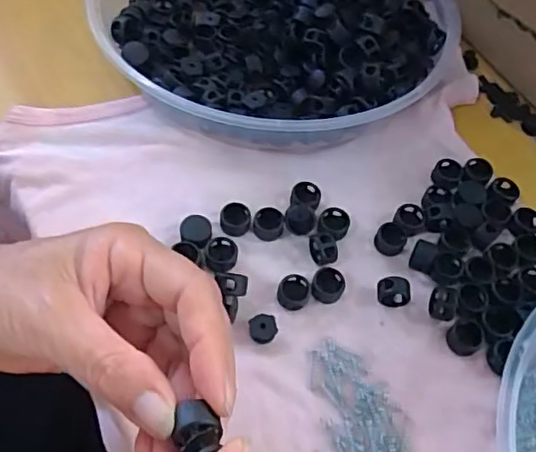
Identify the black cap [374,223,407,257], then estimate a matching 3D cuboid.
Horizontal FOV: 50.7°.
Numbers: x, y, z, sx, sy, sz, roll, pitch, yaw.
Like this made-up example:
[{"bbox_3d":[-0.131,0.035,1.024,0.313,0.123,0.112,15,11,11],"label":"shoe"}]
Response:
[{"bbox_3d":[0.069,0.007,0.316,0.016,0.010,0.018,25,60,8],"label":"black cap"}]

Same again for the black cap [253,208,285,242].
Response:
[{"bbox_3d":[0.000,-0.001,0.315,0.017,0.011,0.017,3,60,-5],"label":"black cap"}]

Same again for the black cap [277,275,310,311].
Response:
[{"bbox_3d":[0.013,0.035,0.295,0.016,0.008,0.018,6,59,-3],"label":"black cap"}]

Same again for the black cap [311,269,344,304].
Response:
[{"bbox_3d":[0.032,0.032,0.298,0.017,0.008,0.019,26,61,9],"label":"black cap"}]

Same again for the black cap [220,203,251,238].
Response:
[{"bbox_3d":[-0.018,-0.003,0.314,0.016,0.010,0.017,3,60,-5],"label":"black cap"}]

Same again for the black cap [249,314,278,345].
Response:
[{"bbox_3d":[-0.002,0.052,0.282,0.014,0.009,0.012,-7,61,-10],"label":"black cap"}]

